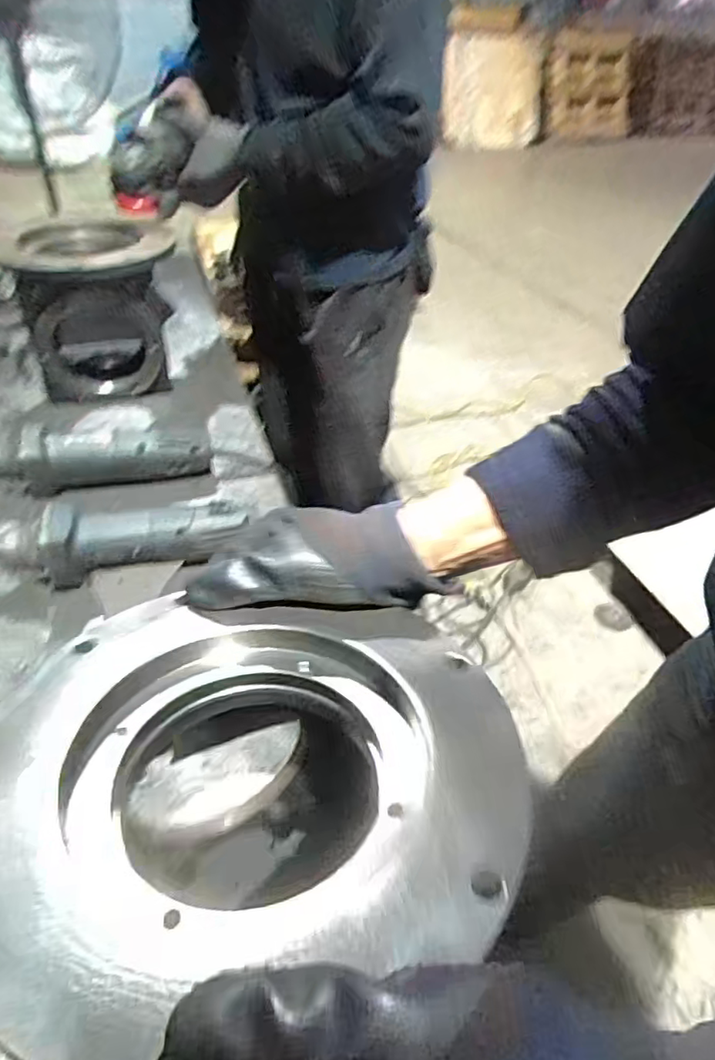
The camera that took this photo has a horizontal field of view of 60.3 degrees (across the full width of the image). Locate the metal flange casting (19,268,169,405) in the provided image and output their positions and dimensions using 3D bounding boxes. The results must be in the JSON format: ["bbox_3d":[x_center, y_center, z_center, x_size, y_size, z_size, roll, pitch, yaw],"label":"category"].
[{"bbox_3d":[-0.332,-0.269,0.802,0.167,0.155,0.140,-14,43,-19],"label":"metal flange casting"}]

